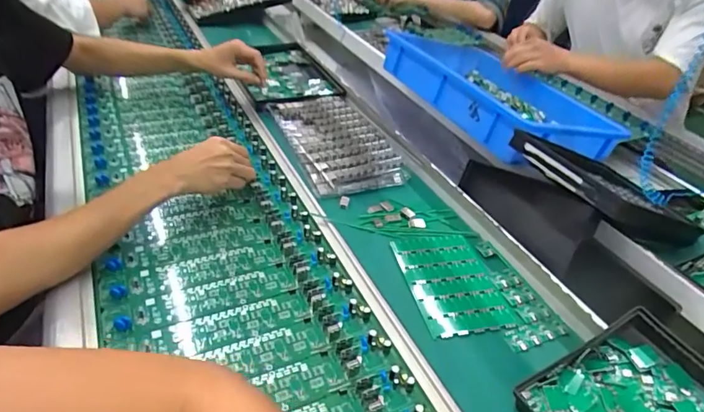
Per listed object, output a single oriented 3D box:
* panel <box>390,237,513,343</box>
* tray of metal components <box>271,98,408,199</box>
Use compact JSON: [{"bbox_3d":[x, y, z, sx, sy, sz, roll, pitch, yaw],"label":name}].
[{"bbox_3d":[0.125,0.097,0.606,0.106,0.008,0.168,-4,39,-12],"label":"panel"},{"bbox_3d":[-0.031,-0.118,0.849,0.161,0.030,0.311,-11,40,-20],"label":"tray of metal components"}]

